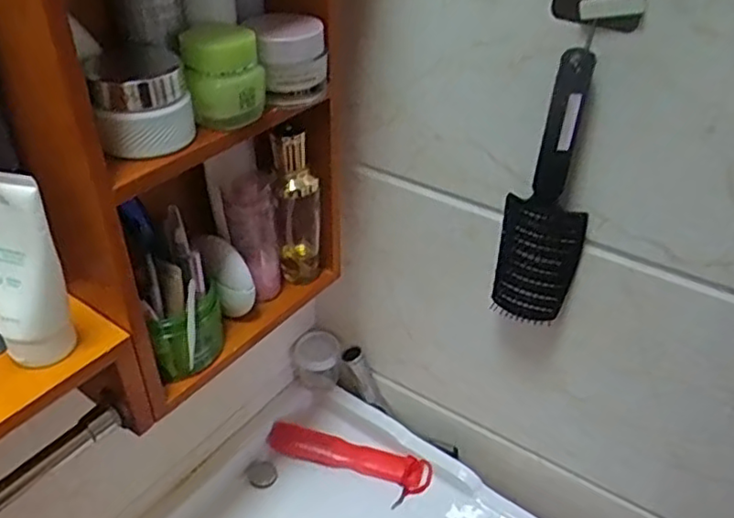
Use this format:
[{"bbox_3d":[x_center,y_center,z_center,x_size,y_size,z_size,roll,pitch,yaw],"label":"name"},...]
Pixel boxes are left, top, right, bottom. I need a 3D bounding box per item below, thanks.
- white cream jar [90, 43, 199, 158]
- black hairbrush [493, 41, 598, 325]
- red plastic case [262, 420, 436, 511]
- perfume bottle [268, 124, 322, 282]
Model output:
[{"bbox_3d":[-0.154,-0.111,0.450,0.061,0.053,0.075,-8,38,-12],"label":"white cream jar"},{"bbox_3d":[0.159,-0.052,0.561,0.069,0.246,0.031,12,39,14],"label":"black hairbrush"},{"bbox_3d":[-0.025,0.254,0.828,0.213,0.030,0.049,14,39,16],"label":"red plastic case"},{"bbox_3d":[-0.064,-0.046,0.611,0.040,0.168,0.025,0,37,-2],"label":"perfume bottle"}]

